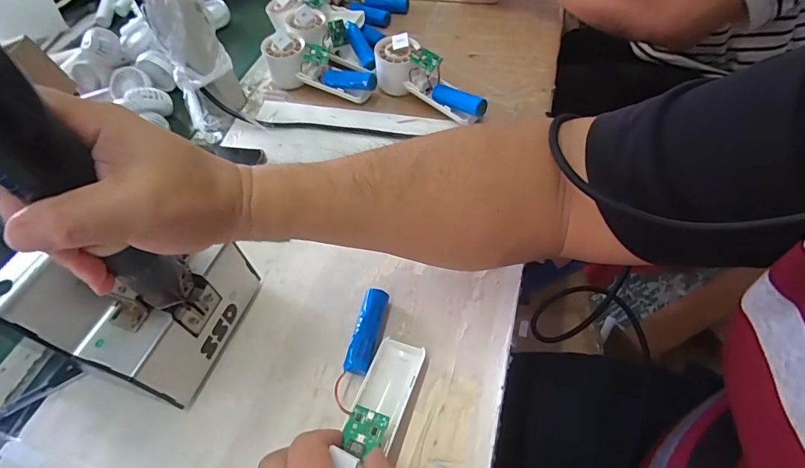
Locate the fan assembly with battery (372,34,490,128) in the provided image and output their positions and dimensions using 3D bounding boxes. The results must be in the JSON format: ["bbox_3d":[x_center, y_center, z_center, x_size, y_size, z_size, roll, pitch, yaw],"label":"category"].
[{"bbox_3d":[0.035,-0.188,0.526,0.161,0.061,0.052,34,65,28],"label":"fan assembly with battery"}]

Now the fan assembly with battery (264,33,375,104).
[{"bbox_3d":[-0.104,-0.224,0.572,0.164,0.062,0.066,15,57,18],"label":"fan assembly with battery"}]

